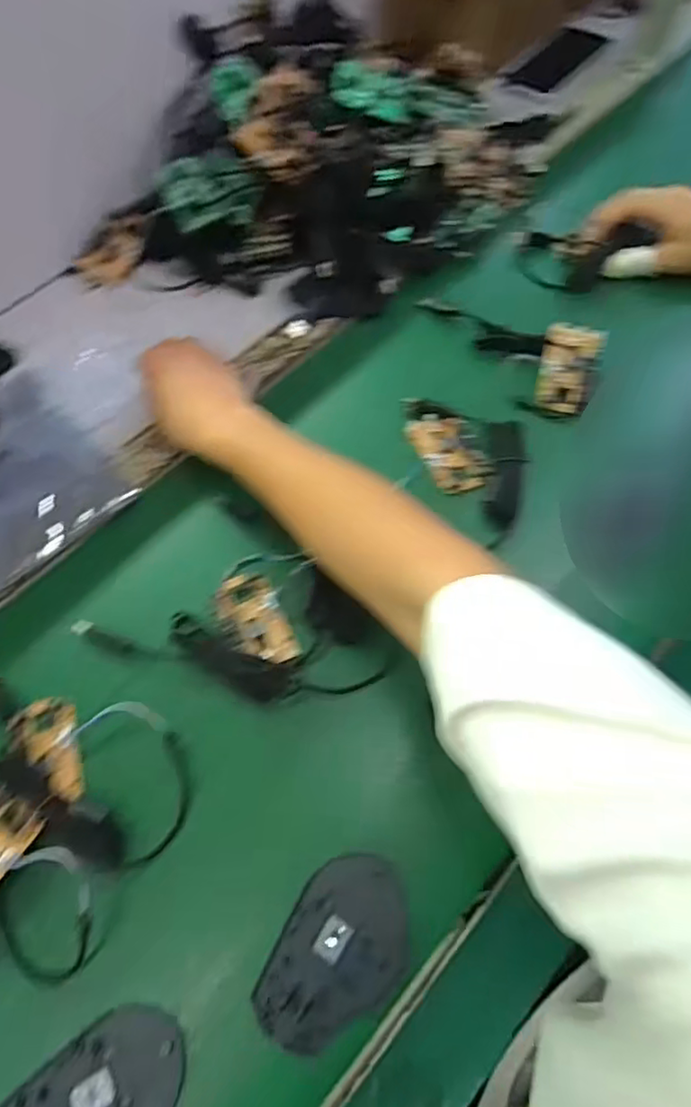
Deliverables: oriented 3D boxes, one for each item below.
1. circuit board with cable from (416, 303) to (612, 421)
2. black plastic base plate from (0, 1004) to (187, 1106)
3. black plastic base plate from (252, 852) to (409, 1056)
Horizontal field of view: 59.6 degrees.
[{"bbox_3d":[0.143,-0.188,0.561,0.181,0.027,0.090,24,66,14],"label":"circuit board with cable"},{"bbox_3d":[-0.141,0.316,0.342,0.107,0.006,0.072,-35,67,-15],"label":"black plastic base plate"},{"bbox_3d":[-0.003,0.243,0.368,0.072,0.014,0.109,27,67,15],"label":"black plastic base plate"}]

